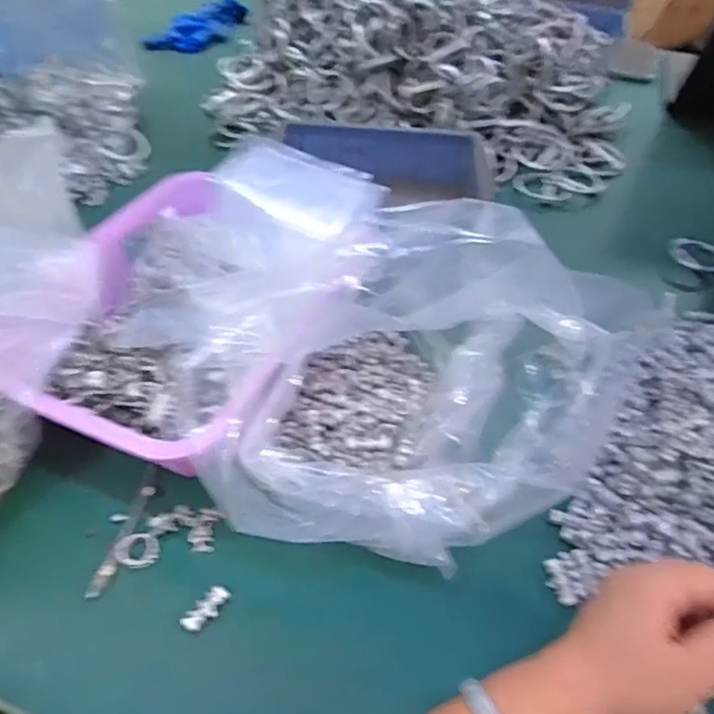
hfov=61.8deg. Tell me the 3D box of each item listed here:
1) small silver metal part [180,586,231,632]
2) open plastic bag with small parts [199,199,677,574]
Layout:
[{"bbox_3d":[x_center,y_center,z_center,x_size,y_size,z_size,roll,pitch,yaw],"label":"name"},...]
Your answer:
[{"bbox_3d":[-0.097,0.162,0.384,0.014,0.004,0.033,33,54,24],"label":"small silver metal part"},{"bbox_3d":[0.065,0.015,0.438,0.225,0.137,0.330,27,52,20],"label":"open plastic bag with small parts"}]

